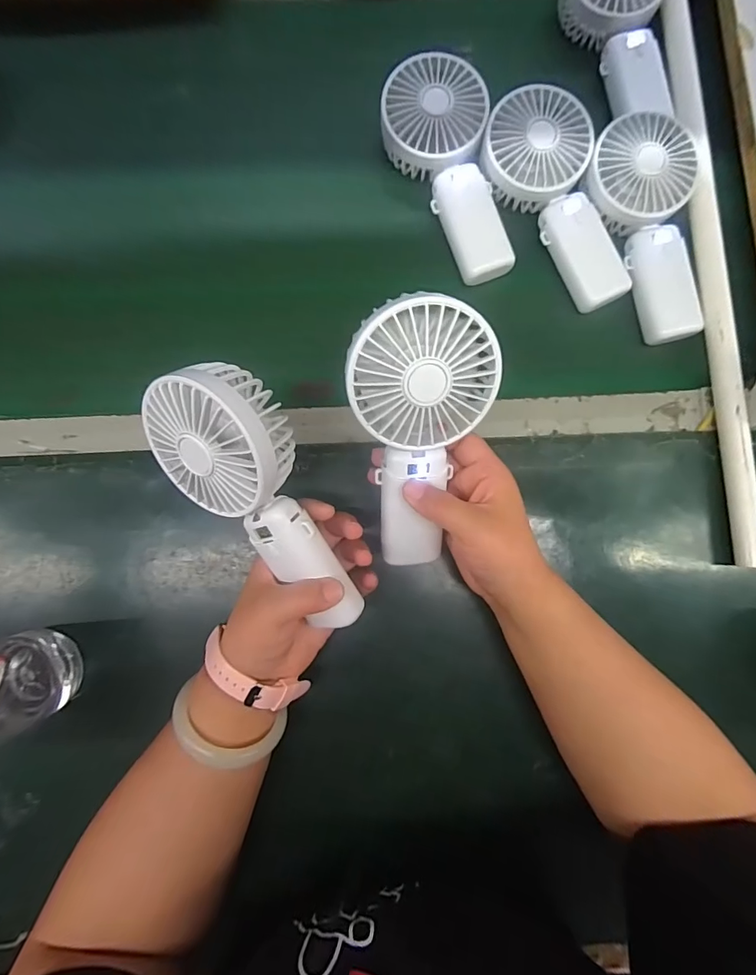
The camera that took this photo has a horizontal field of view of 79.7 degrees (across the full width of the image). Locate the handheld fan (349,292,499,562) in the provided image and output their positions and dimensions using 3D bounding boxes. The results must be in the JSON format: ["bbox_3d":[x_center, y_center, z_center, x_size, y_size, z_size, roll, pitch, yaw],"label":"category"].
[{"bbox_3d":[0.027,-0.027,0.290,0.083,0.035,0.177,0,122,-1],"label":"handheld fan"}]

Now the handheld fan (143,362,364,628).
[{"bbox_3d":[-0.074,0.009,0.287,0.088,0.045,0.178,-17,116,26],"label":"handheld fan"}]

